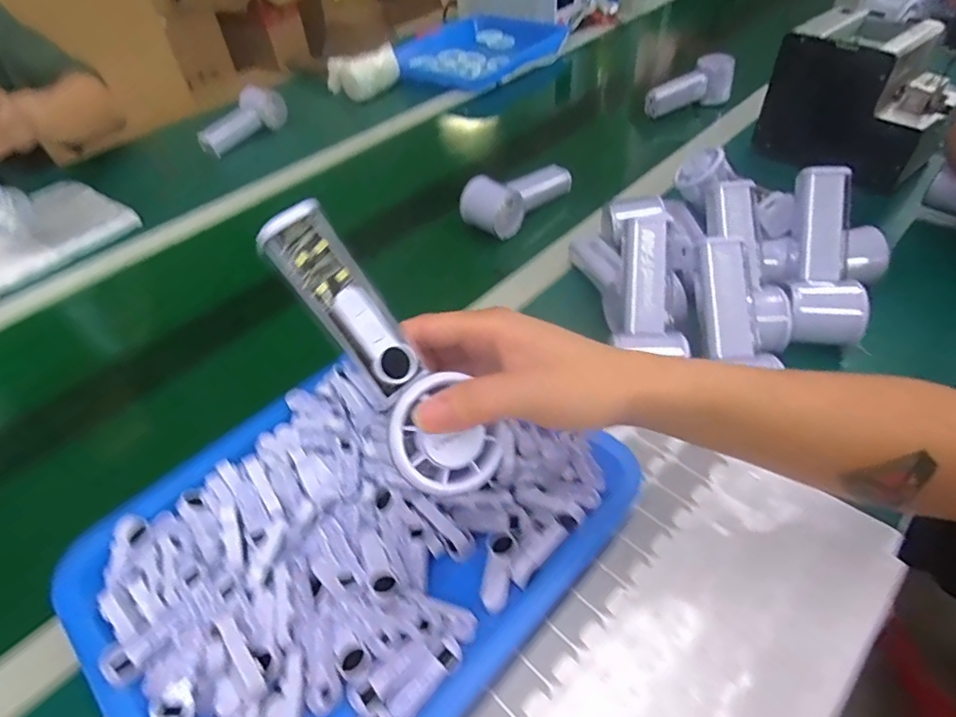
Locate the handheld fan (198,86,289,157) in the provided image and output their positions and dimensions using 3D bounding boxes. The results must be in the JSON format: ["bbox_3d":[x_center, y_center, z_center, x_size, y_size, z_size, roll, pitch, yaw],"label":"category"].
[{"bbox_3d":[-0.390,-0.398,0.915,0.054,0.053,0.169,24,53,27],"label":"handheld fan"}]

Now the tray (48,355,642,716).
[{"bbox_3d":[-0.082,0.113,0.380,0.259,0.048,0.332,32,57,32],"label":"tray"}]

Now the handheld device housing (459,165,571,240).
[{"bbox_3d":[0.051,-0.205,0.669,0.147,0.049,0.059,-35,52,-25],"label":"handheld device housing"}]

